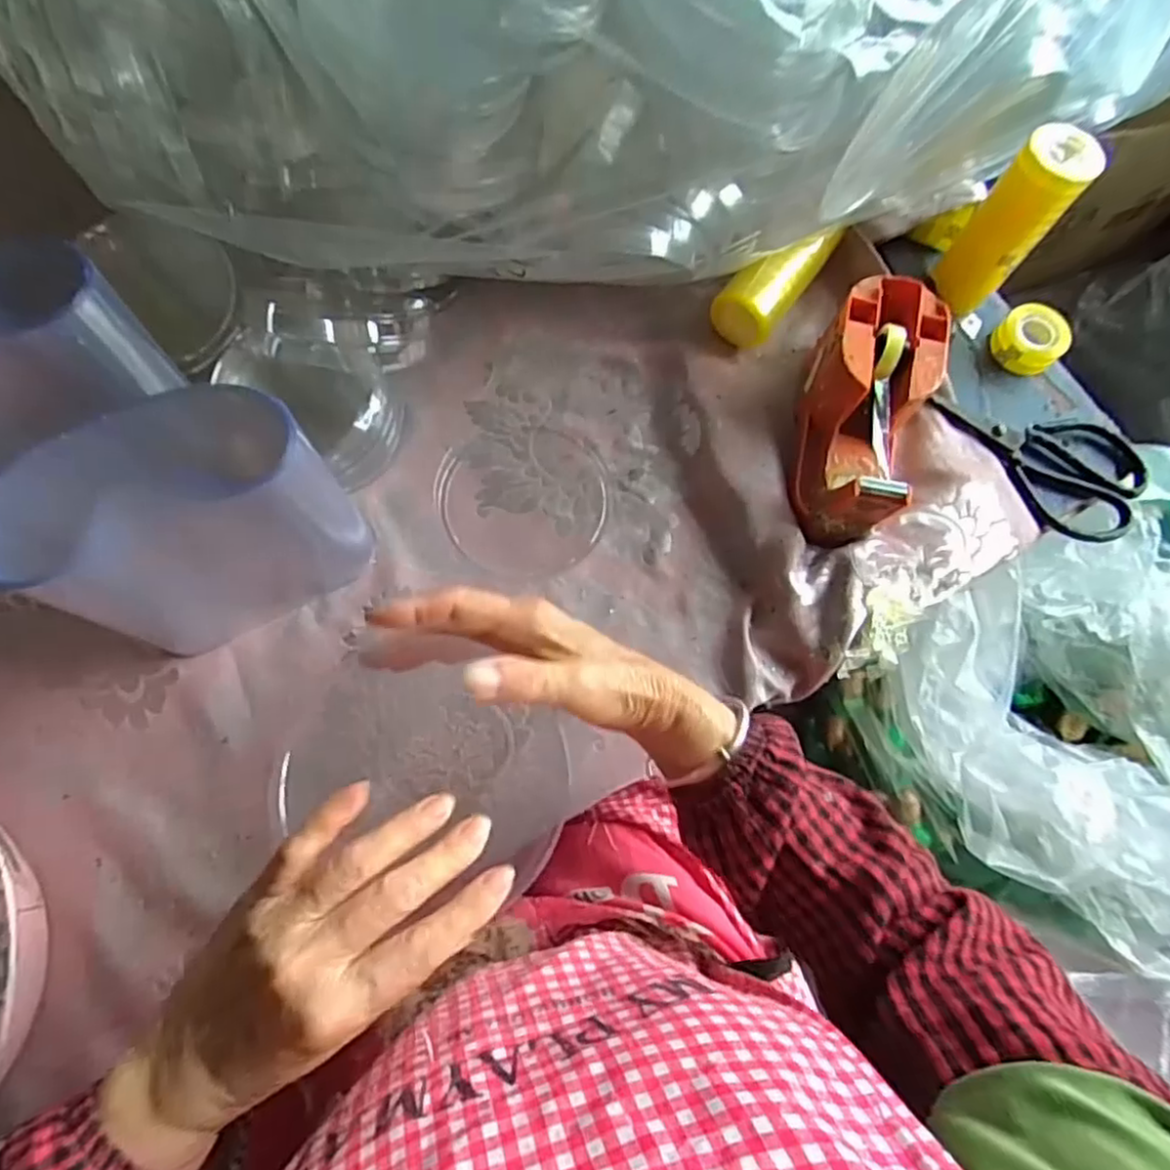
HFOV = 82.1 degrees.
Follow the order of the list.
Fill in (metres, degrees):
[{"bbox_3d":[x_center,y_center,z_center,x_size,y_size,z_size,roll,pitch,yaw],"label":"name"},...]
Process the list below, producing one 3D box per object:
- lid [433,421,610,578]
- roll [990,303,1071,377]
[{"bbox_3d":[-0.044,-0.065,0.492,0.121,0.006,0.118,1,72,-2],"label":"lid"},{"bbox_3d":[0.354,-0.195,0.532,0.047,0.031,0.051,1,72,-2],"label":"roll"}]

